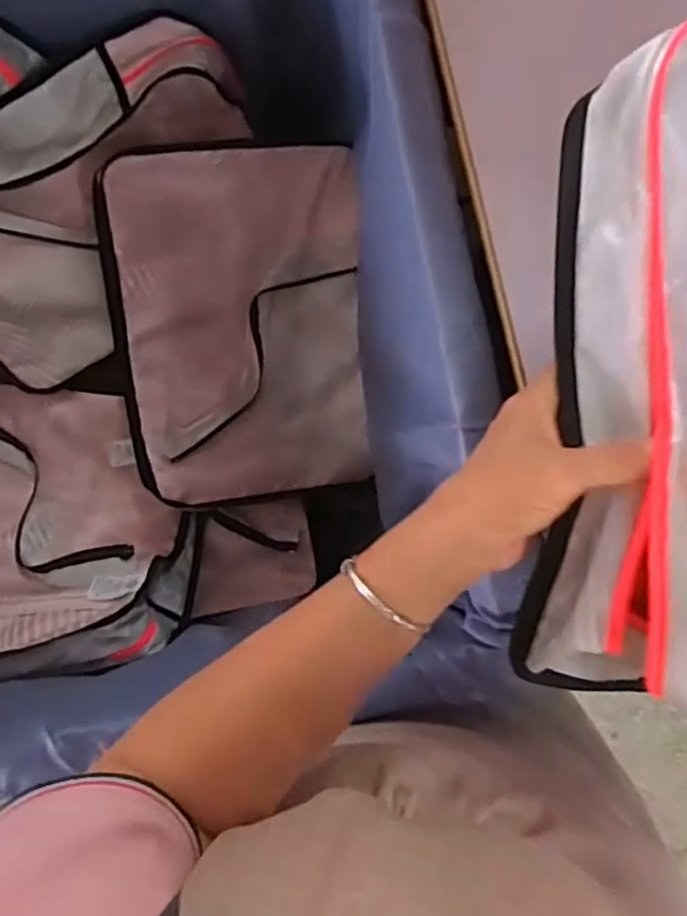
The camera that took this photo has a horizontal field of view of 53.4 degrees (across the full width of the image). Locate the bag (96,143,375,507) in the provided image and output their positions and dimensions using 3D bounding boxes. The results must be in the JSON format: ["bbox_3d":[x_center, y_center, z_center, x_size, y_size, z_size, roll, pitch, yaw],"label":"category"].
[{"bbox_3d":[-0.127,-0.179,0.944,0.340,0.069,0.456,-10,109,-19],"label":"bag"}]

